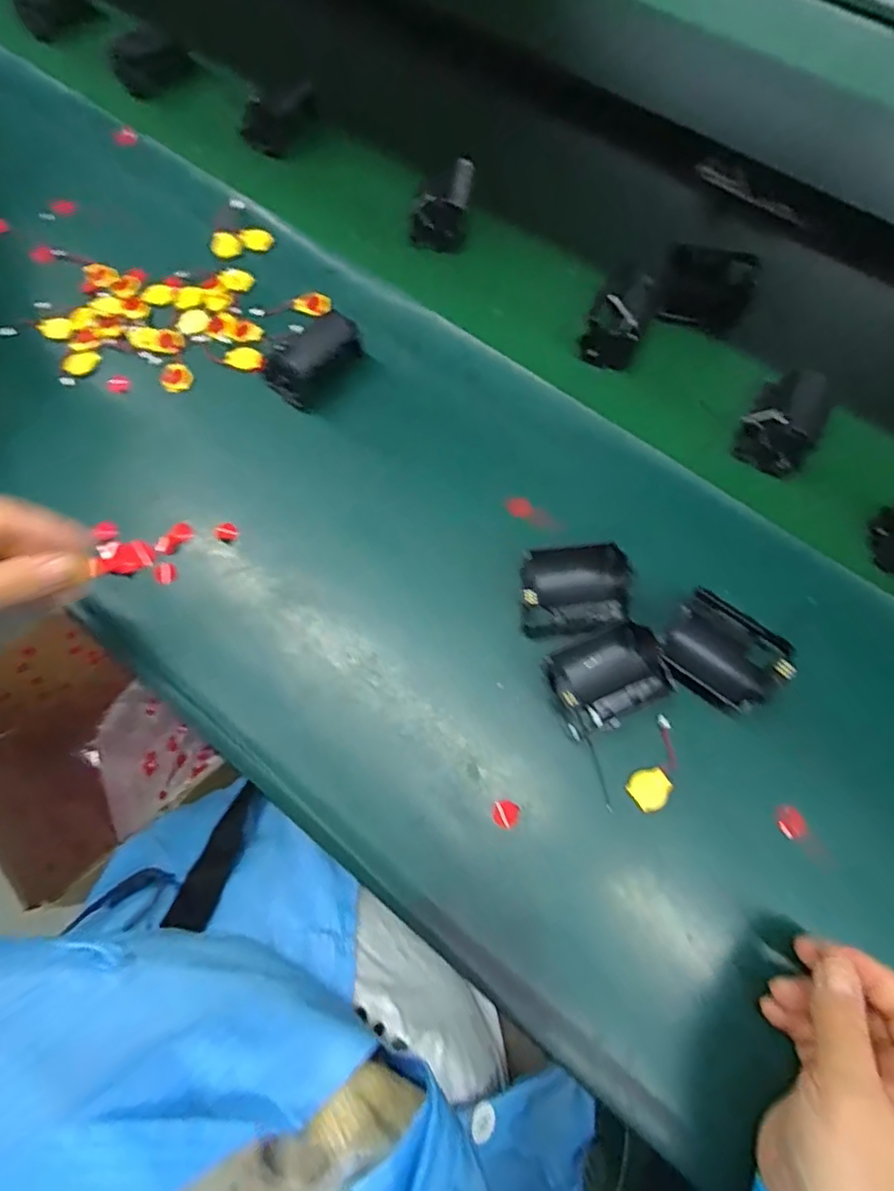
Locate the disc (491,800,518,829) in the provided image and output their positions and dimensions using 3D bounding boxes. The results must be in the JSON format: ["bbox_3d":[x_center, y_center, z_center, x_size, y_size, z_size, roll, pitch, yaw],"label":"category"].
[{"bbox_3d":[0.036,0.132,0.372,0.016,0.004,0.015,0,69,0],"label":"disc"}]

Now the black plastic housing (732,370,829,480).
[{"bbox_3d":[0.253,-0.133,0.458,0.049,0.035,0.081,31,72,11],"label":"black plastic housing"}]

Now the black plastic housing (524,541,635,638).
[{"bbox_3d":[0.088,-0.003,0.418,0.070,0.030,0.054,-3,69,-2],"label":"black plastic housing"}]

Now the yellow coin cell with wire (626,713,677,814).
[{"bbox_3d":[0.131,0.105,0.379,0.024,0.004,0.057,29,72,10],"label":"yellow coin cell with wire"}]

